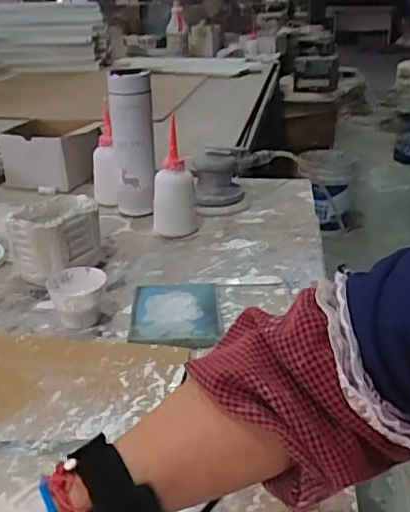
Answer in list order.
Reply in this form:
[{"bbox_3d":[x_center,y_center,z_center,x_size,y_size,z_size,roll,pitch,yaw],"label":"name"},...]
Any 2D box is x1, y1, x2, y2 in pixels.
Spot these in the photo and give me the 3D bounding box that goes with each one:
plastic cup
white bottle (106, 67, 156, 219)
[{"bbox_3d":[-0.139,0.047,0.634,0.058,0.051,0.058,0,25,0],"label":"plastic cup"},{"bbox_3d":[-0.111,-0.175,0.888,0.062,0.226,0.058,-3,25,-5],"label":"white bottle"}]

